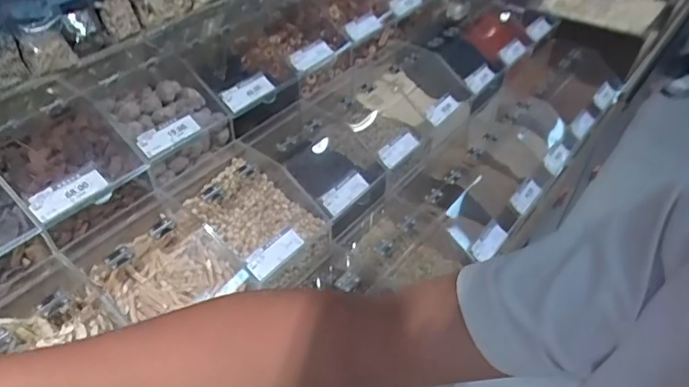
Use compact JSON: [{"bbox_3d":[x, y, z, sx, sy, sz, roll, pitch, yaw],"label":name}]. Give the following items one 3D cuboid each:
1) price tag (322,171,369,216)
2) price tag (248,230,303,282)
[{"bbox_3d":[0.003,-0.002,0.858,0.092,0.040,0.010,-42,18,-27],"label":"price tag"},{"bbox_3d":[-0.104,0.092,0.761,0.100,0.034,0.008,-39,13,-36],"label":"price tag"}]

